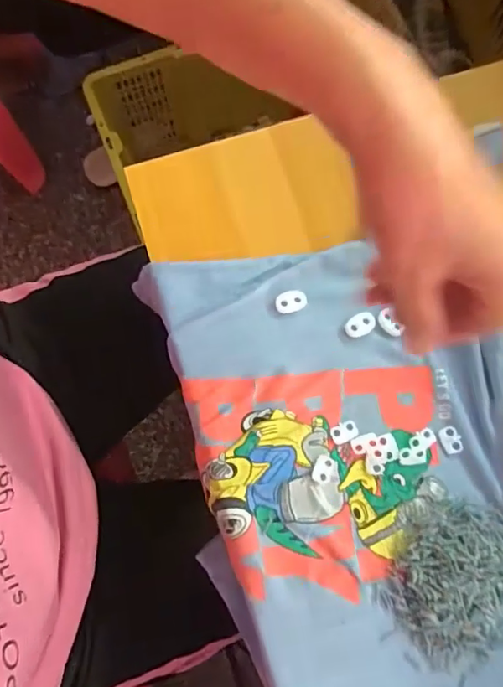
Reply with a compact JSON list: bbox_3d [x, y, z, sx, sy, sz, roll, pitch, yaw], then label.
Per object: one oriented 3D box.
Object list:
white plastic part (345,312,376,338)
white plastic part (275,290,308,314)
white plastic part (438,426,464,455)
[{"bbox_3d":[0.079,-0.013,0.376,0.023,0.005,0.015,-30,80,-6],"label":"white plastic part"},{"bbox_3d":[0.029,-0.031,0.377,0.023,0.004,0.016,-9,79,-2],"label":"white plastic part"},{"bbox_3d":[0.141,0.068,0.361,0.013,0.004,0.019,-23,80,-5],"label":"white plastic part"}]

